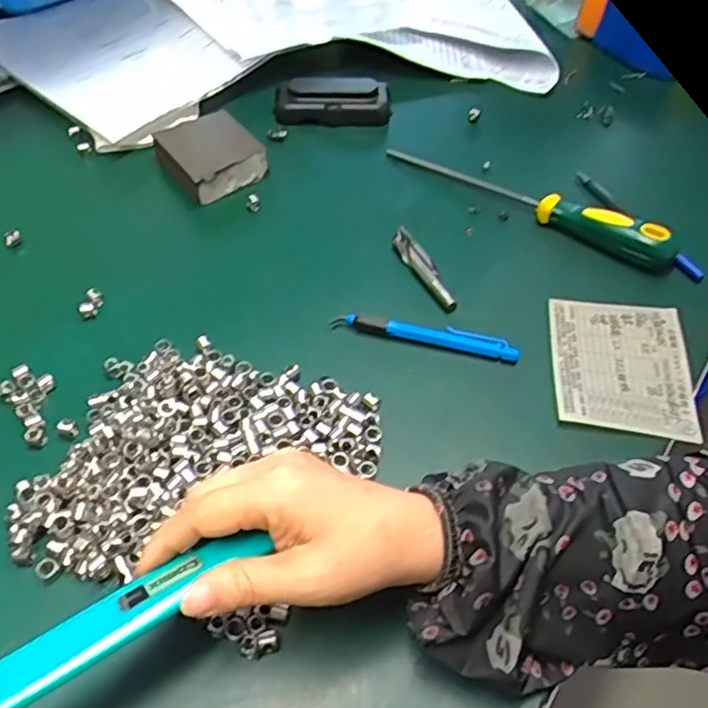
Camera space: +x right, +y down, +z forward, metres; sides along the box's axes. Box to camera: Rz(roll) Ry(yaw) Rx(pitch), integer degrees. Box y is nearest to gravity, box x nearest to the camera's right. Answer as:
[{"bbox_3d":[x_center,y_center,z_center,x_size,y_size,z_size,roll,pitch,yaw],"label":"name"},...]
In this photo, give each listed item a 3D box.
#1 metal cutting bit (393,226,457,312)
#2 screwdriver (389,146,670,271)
[{"bbox_3d":[0.052,-0.064,0.480,0.014,0.010,0.088,-20,54,-16],"label":"metal cutting bit"},{"bbox_3d":[0.135,-0.128,0.522,0.240,0.035,0.023,29,56,21],"label":"screwdriver"}]

